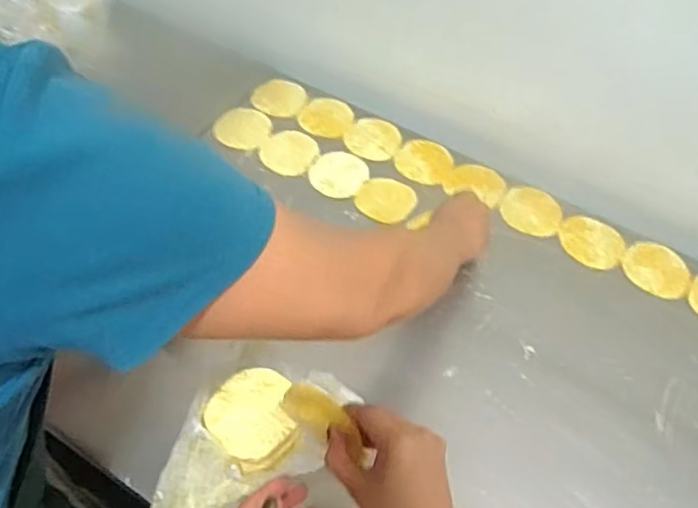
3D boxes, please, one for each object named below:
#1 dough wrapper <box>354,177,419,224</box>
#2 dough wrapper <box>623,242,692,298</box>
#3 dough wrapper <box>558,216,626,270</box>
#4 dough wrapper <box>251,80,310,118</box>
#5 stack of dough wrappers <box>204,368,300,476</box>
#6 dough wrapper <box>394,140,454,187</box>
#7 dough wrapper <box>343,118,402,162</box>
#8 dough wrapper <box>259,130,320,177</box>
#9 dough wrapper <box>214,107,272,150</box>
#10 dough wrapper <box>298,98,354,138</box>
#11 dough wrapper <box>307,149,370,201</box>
[{"bbox_3d":[0.051,-0.076,0.839,0.079,0.004,0.080,29,56,18],"label":"dough wrapper"},{"bbox_3d":[0.400,0.017,0.794,0.085,0.009,0.083,36,58,22],"label":"dough wrapper"},{"bbox_3d":[0.320,-0.017,0.810,0.084,0.005,0.081,2,52,-2],"label":"dough wrapper"},{"bbox_3d":[-0.107,-0.241,0.947,0.082,0.008,0.082,2,52,-2],"label":"dough wrapper"},{"bbox_3d":[-0.087,0.152,0.576,0.086,0.022,0.082,39,58,24],"label":"stack of dough wrappers"},{"bbox_3d":[0.110,-0.137,0.887,0.079,0.004,0.086,26,55,15],"label":"dough wrapper"},{"bbox_3d":[0.036,-0.171,0.909,0.083,0.007,0.082,2,52,-2],"label":"dough wrapper"},{"bbox_3d":[-0.085,-0.146,0.879,0.076,0.005,0.084,20,54,11],"label":"dough wrapper"},{"bbox_3d":[-0.156,-0.185,0.902,0.081,0.007,0.086,4,51,-5],"label":"dough wrapper"},{"bbox_3d":[-0.034,-0.206,0.928,0.078,0.006,0.086,17,53,9],"label":"dough wrapper"},{"bbox_3d":[-0.016,-0.114,0.859,0.077,0.004,0.085,26,55,16],"label":"dough wrapper"}]

